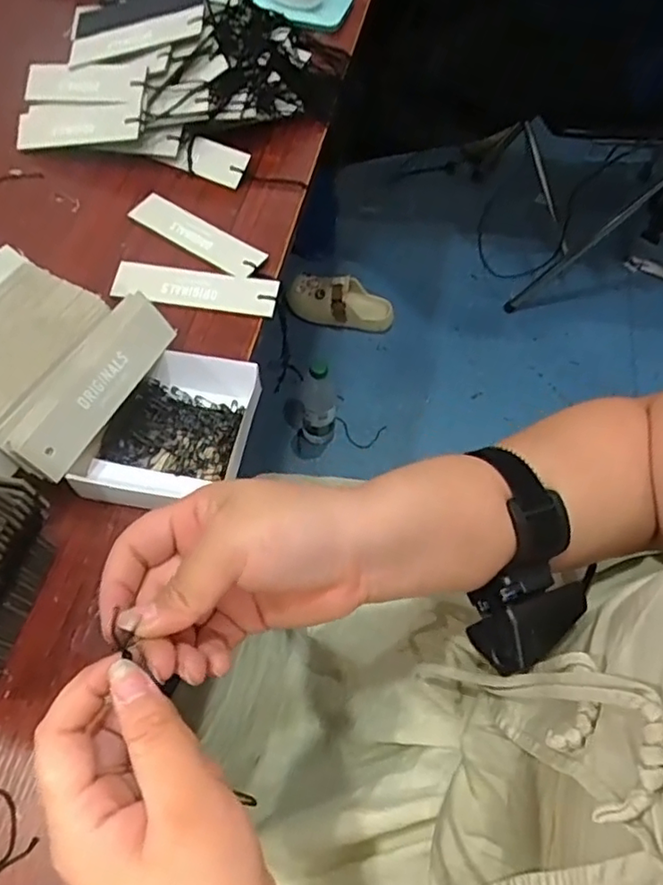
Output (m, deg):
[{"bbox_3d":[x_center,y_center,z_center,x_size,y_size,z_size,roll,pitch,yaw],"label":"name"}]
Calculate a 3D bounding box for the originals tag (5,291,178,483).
[{"bbox_3d":[-0.145,-0.037,0.381,0.039,0.005,0.126,42,62,-27],"label":"originals tag"}]

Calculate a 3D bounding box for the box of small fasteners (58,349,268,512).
[{"bbox_3d":[-0.105,-0.008,0.401,0.092,0.029,0.106,12,61,6],"label":"box of small fasteners"}]

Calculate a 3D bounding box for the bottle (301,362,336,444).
[{"bbox_3d":[-0.021,-0.076,1.134,0.070,0.224,0.053,-4,61,-3],"label":"bottle"}]

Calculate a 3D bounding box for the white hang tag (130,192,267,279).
[{"bbox_3d":[-0.109,-0.171,0.504,0.122,0.007,0.033,32,68,15],"label":"white hang tag"}]

